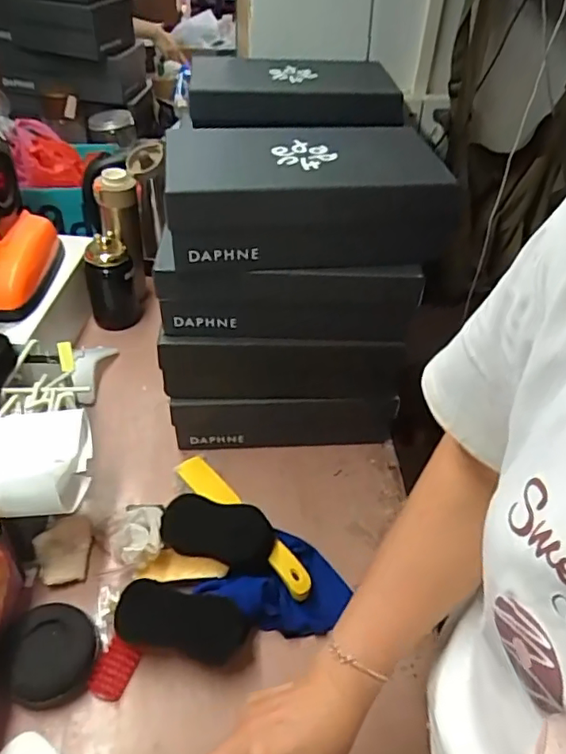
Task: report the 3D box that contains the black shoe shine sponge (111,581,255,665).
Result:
[{"bbox_3d":[-0.100,0.251,0.586,0.131,0.048,0.070,9,42,4],"label":"black shoe shine sponge"}]

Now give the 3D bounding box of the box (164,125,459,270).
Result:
[{"bbox_3d":[0.021,-0.208,0.648,0.289,0.104,0.159,-4,43,-10],"label":"box"}]

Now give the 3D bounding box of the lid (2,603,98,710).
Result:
[{"bbox_3d":[-0.228,0.271,0.564,0.082,0.015,0.090,8,54,-11],"label":"lid"}]

